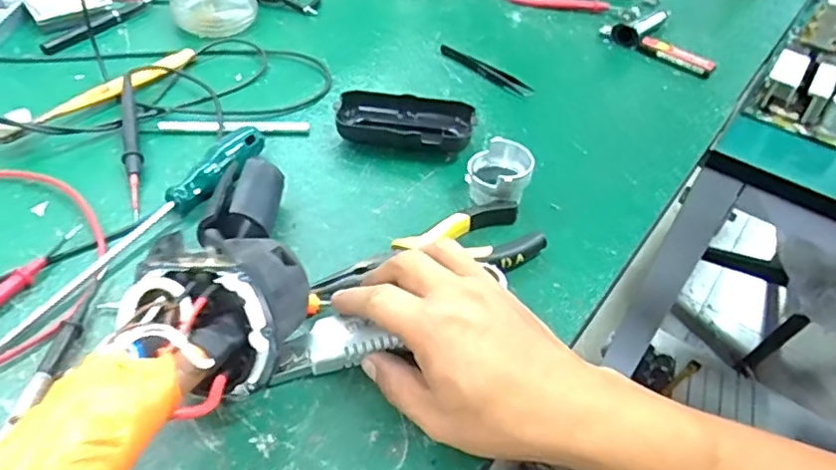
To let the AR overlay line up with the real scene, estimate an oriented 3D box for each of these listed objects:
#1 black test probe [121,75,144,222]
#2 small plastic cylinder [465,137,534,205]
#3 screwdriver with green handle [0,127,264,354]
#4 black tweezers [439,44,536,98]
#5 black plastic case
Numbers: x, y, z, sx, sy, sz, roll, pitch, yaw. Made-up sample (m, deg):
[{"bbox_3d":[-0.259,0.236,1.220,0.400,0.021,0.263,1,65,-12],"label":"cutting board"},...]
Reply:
[{"bbox_3d":[-0.216,-0.073,0.458,0.012,0.018,0.156,-12,47,-17],"label":"black test probe"},{"bbox_3d":[0.057,-0.042,0.438,0.045,0.036,0.044,13,45,7],"label":"small plastic cylinder"},{"bbox_3d":[-0.177,-0.007,0.389,0.020,0.024,0.219,26,48,20],"label":"screwdriver with green handle"},{"bbox_3d":[0.064,-0.155,0.578,0.017,0.007,0.111,-32,55,-32],"label":"black tweezers"},{"bbox_3d":[-0.010,-0.090,0.492,0.108,0.024,0.045,4,44,-1],"label":"black plastic case"}]

